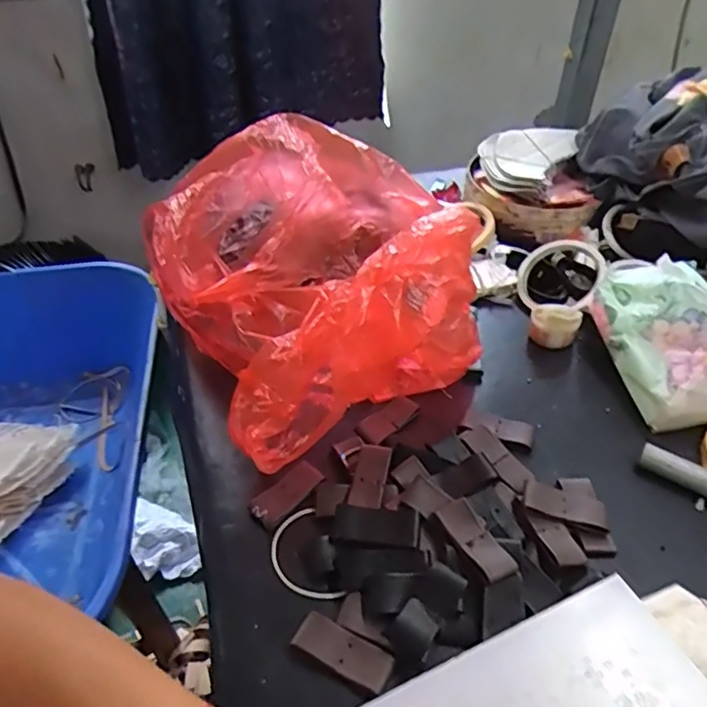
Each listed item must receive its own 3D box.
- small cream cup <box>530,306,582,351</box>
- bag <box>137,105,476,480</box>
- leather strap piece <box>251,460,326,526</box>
[{"bbox_3d":[0.204,-0.027,0.600,0.048,0.041,0.045,0,42,0],"label":"small cream cup"},{"bbox_3d":[-0.020,-0.090,0.556,0.291,0.145,0.348,-19,46,-20],"label":"bag"},{"bbox_3d":[-0.050,0.107,0.451,0.024,0.005,0.060,40,52,22],"label":"leather strap piece"}]

